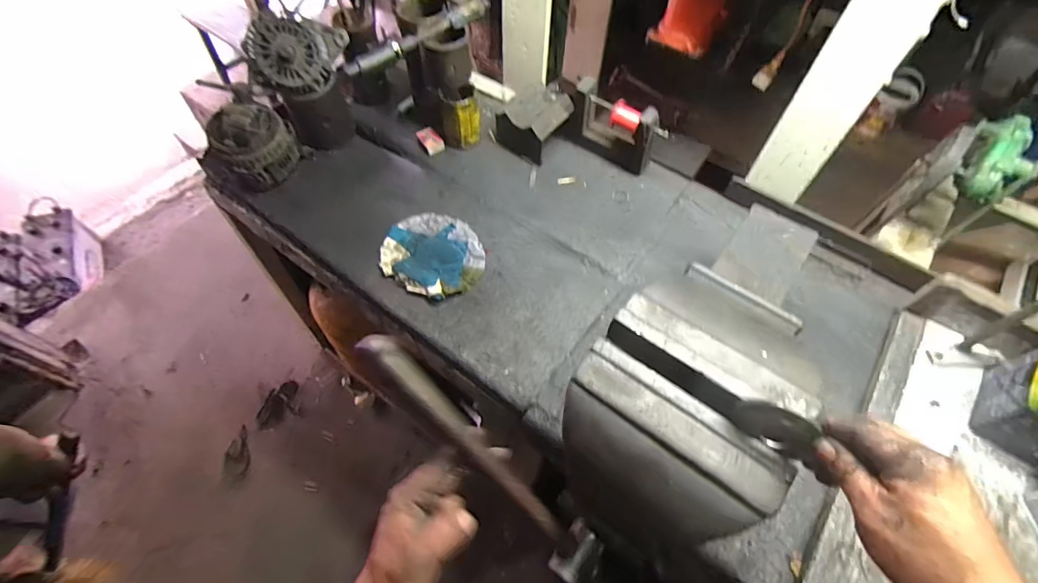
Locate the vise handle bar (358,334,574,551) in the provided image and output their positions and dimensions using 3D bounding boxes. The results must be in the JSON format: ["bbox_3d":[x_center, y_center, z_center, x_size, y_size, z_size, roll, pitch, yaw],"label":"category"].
[{"bbox_3d":[-0.040,0.156,0.445,0.025,0.019,0.304,-46,105,-24],"label":"vise handle bar"}]

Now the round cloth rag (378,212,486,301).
[{"bbox_3d":[-0.155,-0.071,0.837,0.192,0.012,0.164,32,63,17],"label":"round cloth rag"}]

